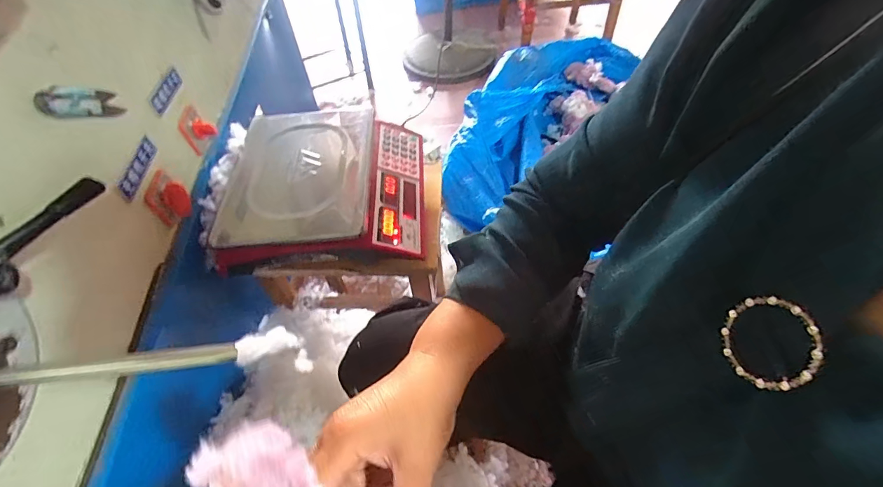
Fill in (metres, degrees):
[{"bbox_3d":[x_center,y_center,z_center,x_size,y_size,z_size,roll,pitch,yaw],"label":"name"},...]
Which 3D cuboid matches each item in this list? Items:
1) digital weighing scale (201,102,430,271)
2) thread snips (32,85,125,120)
[{"bbox_3d":[-0.190,-0.098,0.685,0.313,0.084,0.316,-4,53,0],"label":"digital weighing scale"},{"bbox_3d":[-0.388,-0.152,0.438,0.007,0.031,0.115,-5,18,-2],"label":"thread snips"}]

